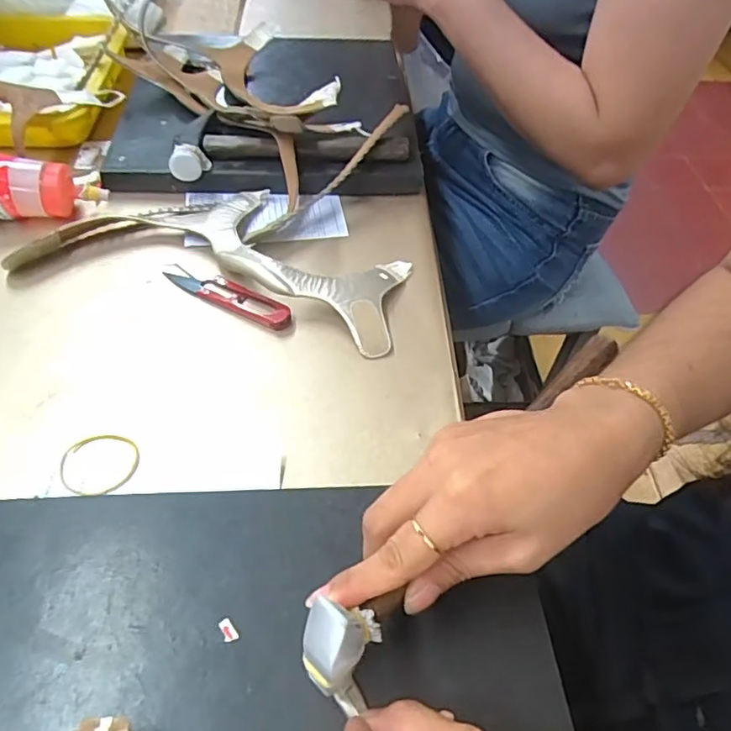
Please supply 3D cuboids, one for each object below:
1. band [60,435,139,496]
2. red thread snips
[{"bbox_3d":[-0.167,0.060,0.362,0.046,0.008,0.044,3,48,-4],"label":"band"},{"bbox_3d":[-0.109,-0.057,0.461,0.117,0.011,0.023,25,53,17],"label":"red thread snips"}]

